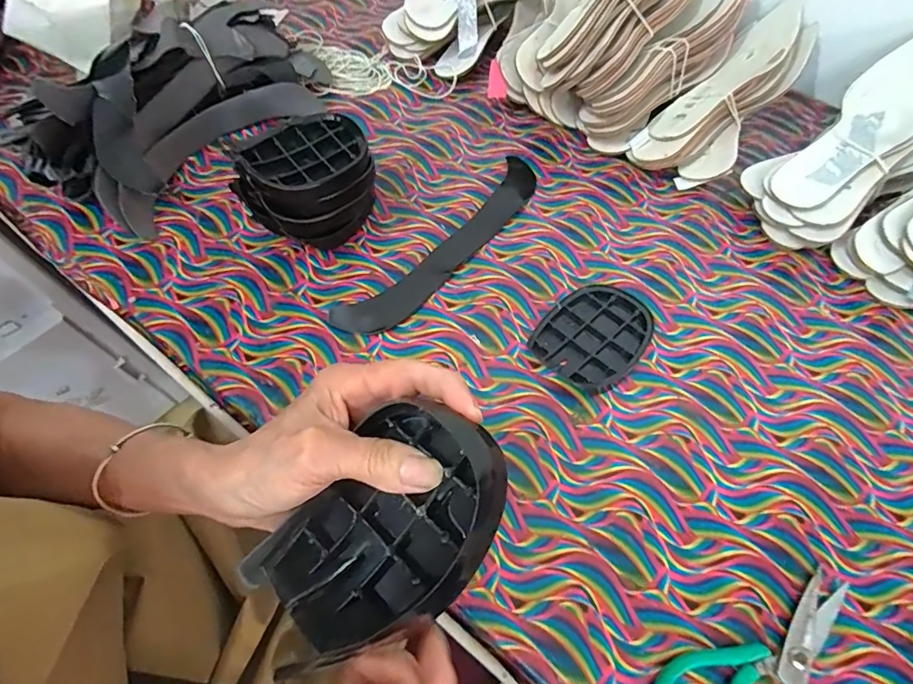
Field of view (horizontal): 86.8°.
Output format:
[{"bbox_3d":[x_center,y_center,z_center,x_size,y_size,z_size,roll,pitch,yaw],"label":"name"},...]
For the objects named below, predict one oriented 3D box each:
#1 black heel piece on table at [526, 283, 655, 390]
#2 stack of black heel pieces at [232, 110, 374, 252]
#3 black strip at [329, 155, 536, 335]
[{"bbox_3d":[0.127,-0.006,0.442,0.084,0.018,0.105,41,67,19],"label":"black heel piece on table"},{"bbox_3d":[-0.140,-0.148,0.464,0.124,0.099,0.091,-32,67,-18],"label":"stack of black heel pieces"},{"bbox_3d":[-0.006,-0.103,0.497,0.053,0.009,0.289,37,66,17],"label":"black strip"}]

